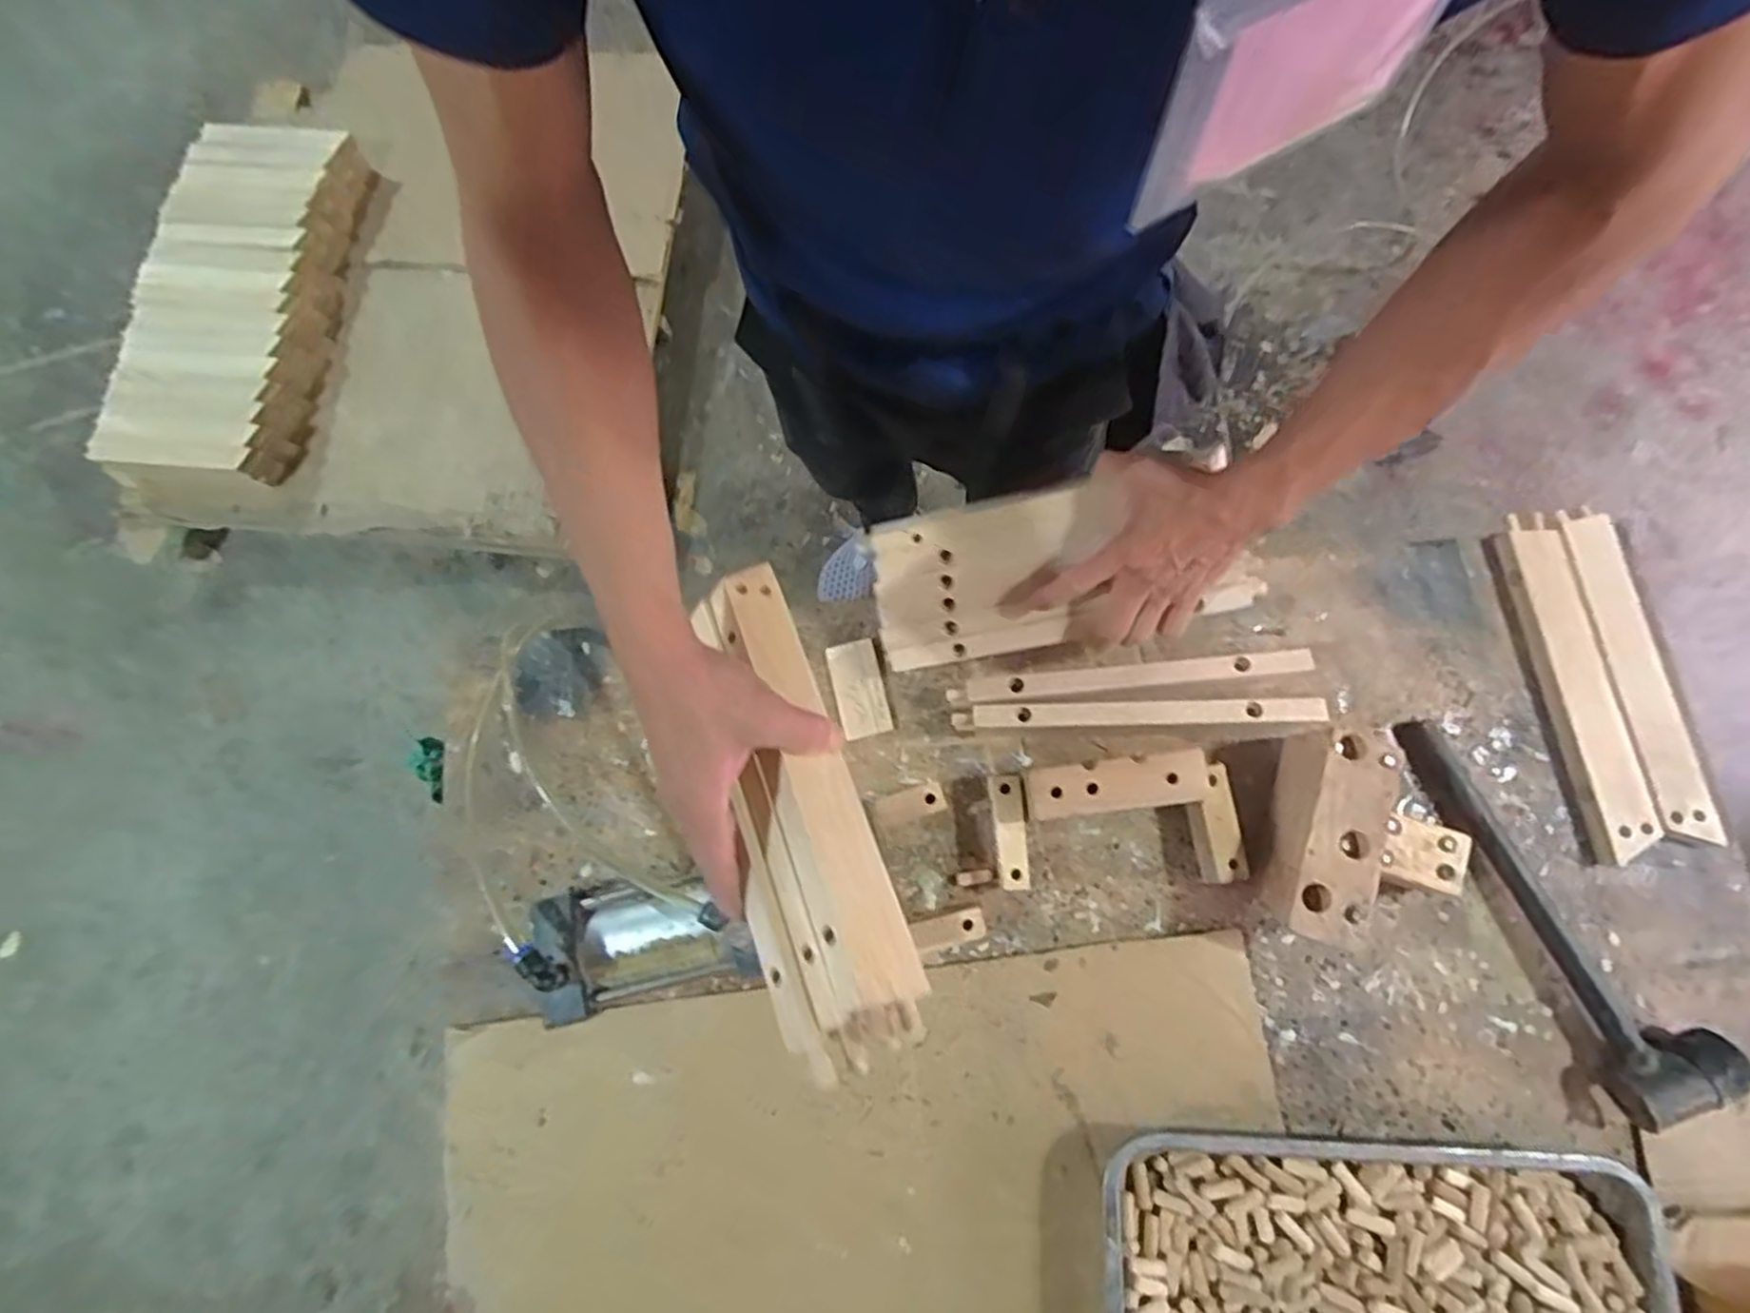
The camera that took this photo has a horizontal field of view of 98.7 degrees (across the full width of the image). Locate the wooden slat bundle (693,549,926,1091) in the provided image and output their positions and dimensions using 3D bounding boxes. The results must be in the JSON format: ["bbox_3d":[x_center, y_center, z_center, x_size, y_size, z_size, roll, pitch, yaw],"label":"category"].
[{"bbox_3d":[-0.050,0.071,0.441,0.079,0.032,0.299,-16,63,-3],"label":"wooden slat bundle"}]

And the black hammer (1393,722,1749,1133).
[{"bbox_3d":[0.535,0.200,0.606,0.091,0.049,0.327,-30,77,-4],"label":"black hammer"}]

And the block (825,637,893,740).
[{"bbox_3d":[-0.014,0.029,0.697,0.045,0.012,0.088,-13,77,0],"label":"block"}]

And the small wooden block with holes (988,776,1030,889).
[{"bbox_3d":[0.114,0.151,0.648,0.026,0.041,0.092,-2,77,3],"label":"small wooden block with holes"}]

